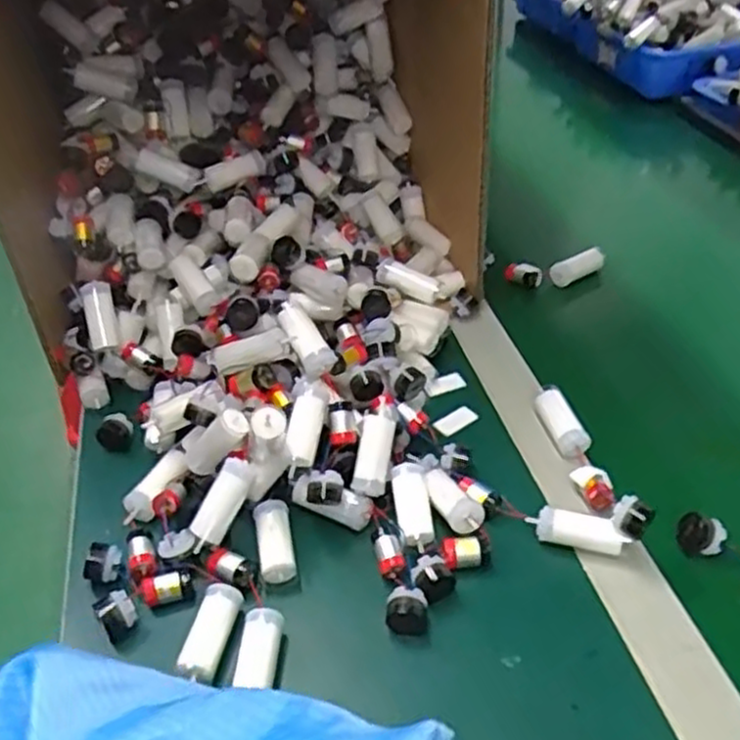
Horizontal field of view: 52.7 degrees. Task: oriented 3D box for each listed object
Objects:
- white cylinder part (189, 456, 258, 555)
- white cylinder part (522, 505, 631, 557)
[{"bbox_3d":[-0.087,0.079,0.438,0.017,0.016,0.056,23,81,25],"label":"white cylinder part"},{"bbox_3d":[0.122,0.095,0.441,0.055,0.015,0.018,8,41,13],"label":"white cylinder part"}]

